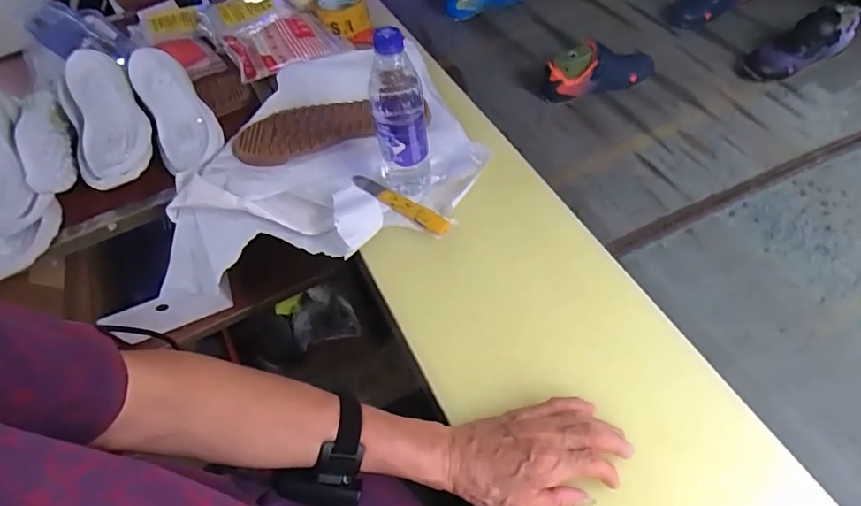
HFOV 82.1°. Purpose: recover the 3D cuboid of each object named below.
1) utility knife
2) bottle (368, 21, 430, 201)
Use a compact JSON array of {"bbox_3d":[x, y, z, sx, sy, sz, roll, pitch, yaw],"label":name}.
[{"bbox_3d":[-0.042,-0.068,0.653,0.154,0.011,0.024,29,62,29],"label":"utility knife"},{"bbox_3d":[-0.036,-0.158,0.579,0.070,0.212,0.054,-8,54,2],"label":"bottle"}]

